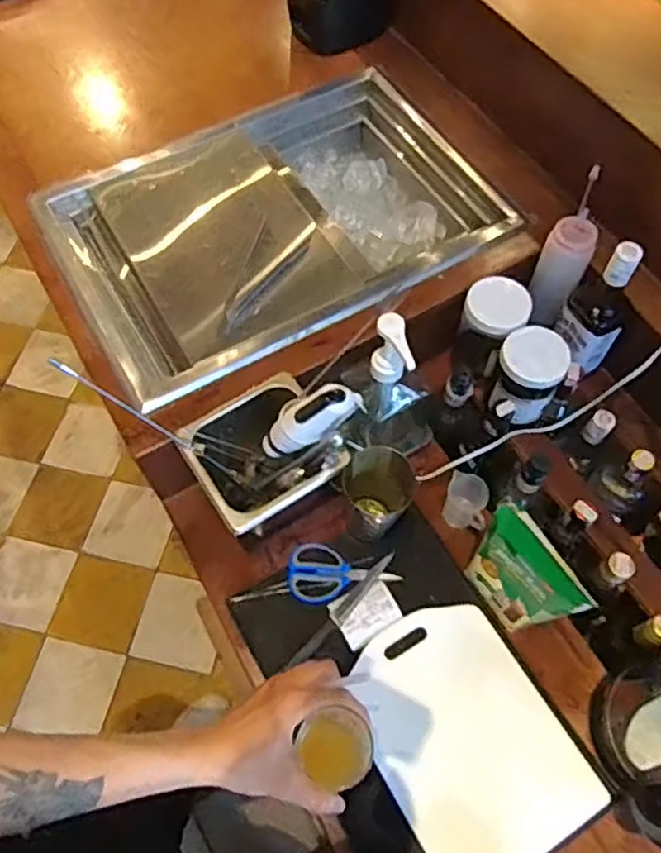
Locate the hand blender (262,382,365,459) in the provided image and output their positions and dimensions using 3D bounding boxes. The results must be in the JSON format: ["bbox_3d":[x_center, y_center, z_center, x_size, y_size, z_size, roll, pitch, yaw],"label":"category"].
[{"bbox_3d":[-0.034,-0.007,0.815,0.146,0.060,0.058,-32,68,26],"label":"hand blender"}]

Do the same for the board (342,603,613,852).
[{"bbox_3d":[0.164,0.375,0.790,0.212,0.019,0.295,-28,67,-12],"label":"board"}]

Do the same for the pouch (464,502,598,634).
[{"bbox_3d":[0.225,0.179,0.785,0.053,0.172,0.147,-26,65,-13],"label":"pouch"}]

